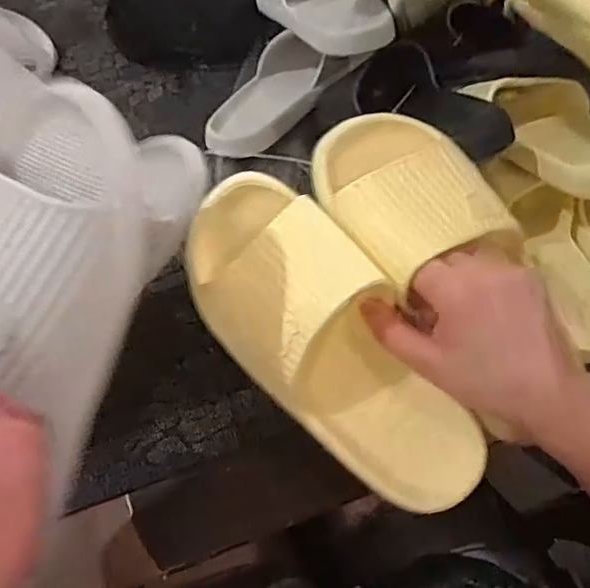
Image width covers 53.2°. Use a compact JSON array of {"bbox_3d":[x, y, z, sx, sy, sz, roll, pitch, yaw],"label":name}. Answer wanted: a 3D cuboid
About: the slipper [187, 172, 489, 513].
[{"bbox_3d":[0.023,0.031,0.378,0.092,0.061,0.246,-37,88,-20],"label":"slipper"}]

